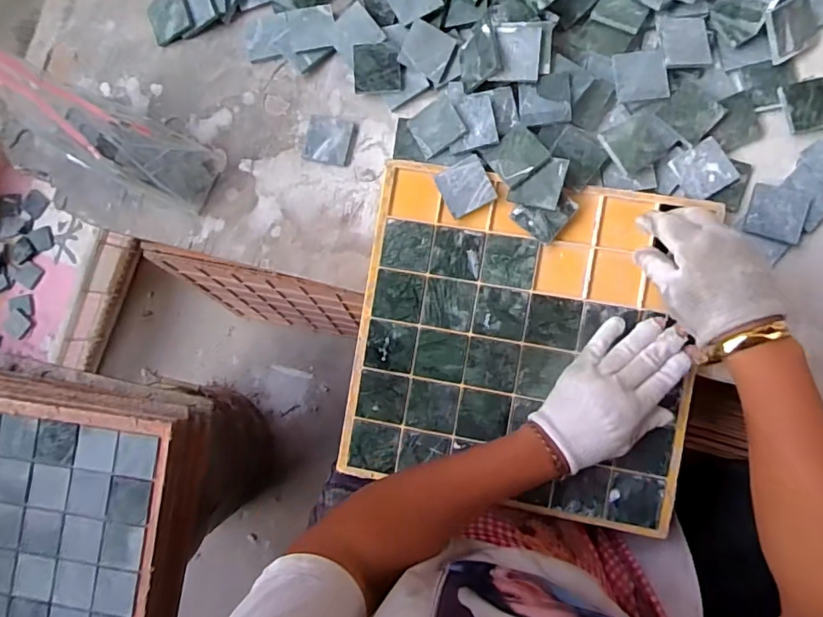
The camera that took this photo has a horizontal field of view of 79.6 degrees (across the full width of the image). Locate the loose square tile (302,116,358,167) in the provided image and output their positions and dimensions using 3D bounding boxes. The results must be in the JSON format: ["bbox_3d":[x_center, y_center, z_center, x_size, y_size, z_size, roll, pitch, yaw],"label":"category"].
[{"bbox_3d":[-0.087,-0.179,0.524,0.052,0.005,0.047,10,86,6],"label":"loose square tile"}]

